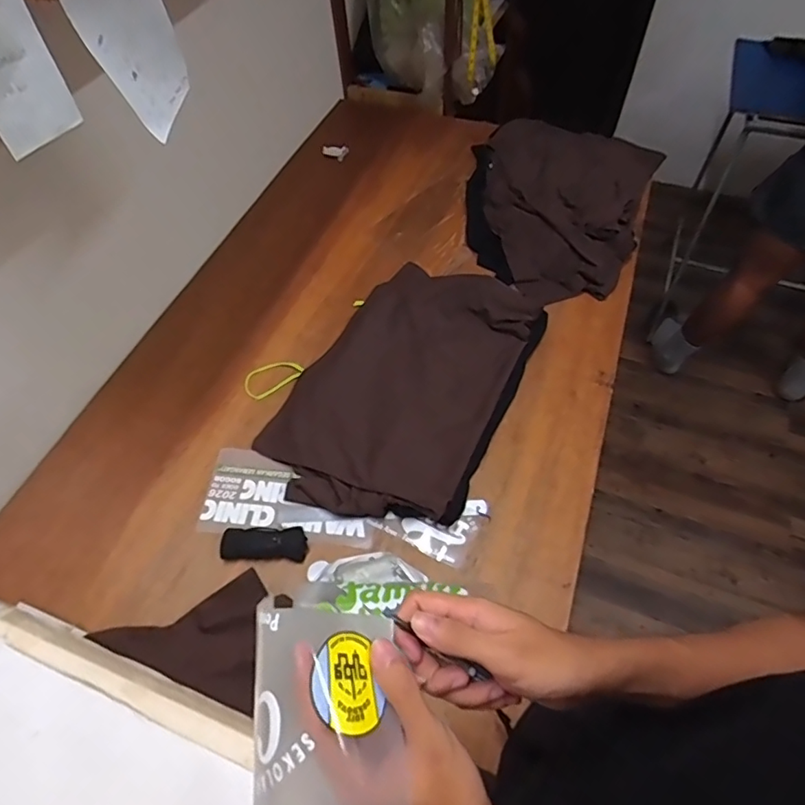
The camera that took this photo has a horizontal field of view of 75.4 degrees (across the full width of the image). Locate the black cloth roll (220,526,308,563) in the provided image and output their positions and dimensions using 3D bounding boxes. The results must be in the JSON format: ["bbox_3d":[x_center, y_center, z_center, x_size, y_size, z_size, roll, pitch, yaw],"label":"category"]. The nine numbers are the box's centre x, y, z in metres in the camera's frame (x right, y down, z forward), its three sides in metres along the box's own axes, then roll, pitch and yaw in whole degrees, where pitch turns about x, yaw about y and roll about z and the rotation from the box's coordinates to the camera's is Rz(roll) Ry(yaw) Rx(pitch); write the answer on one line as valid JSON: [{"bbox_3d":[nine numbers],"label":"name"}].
[{"bbox_3d":[-0.211,0.214,0.799,0.125,0.025,0.051,0,56,2],"label":"black cloth roll"}]

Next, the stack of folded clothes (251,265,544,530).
[{"bbox_3d":[0.005,-0.041,0.943,0.362,0.055,0.533,21,59,15],"label":"stack of folded clothes"}]

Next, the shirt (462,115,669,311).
[{"bbox_3d":[0.351,-0.476,1.200,0.421,0.097,0.583,15,58,12],"label":"shirt"}]

